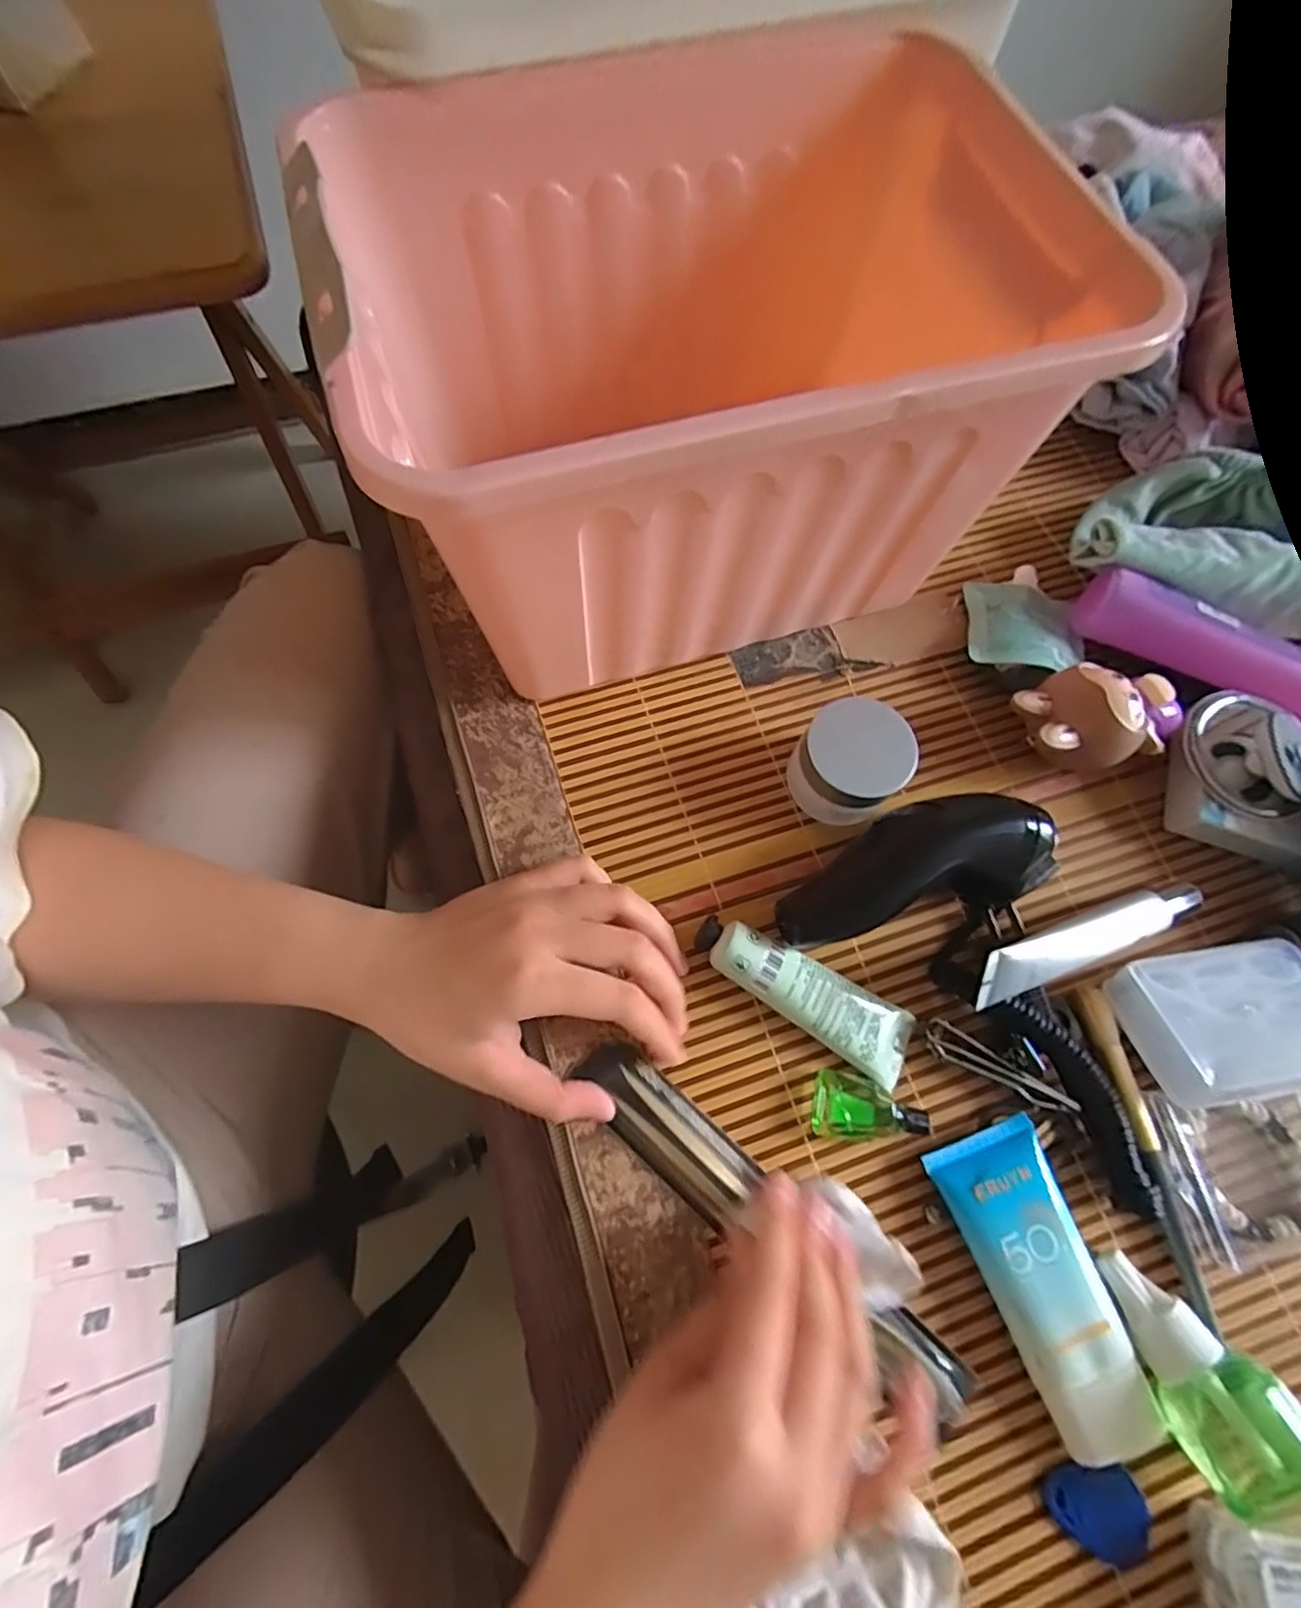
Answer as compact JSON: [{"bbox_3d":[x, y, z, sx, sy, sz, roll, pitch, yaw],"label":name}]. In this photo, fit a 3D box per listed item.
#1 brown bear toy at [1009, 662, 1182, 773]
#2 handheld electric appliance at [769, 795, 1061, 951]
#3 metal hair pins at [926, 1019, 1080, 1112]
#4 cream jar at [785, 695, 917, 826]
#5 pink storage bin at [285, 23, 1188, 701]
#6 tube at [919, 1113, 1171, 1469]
[{"bbox_3d":[0.234,-0.044,0.336,0.083,0.053,0.052,-22,72,-9],"label":"brown bear toy"},{"bbox_3d":[0.124,0.032,0.306,0.132,0.047,0.051,-14,71,-7],"label":"handheld electric appliance"},{"bbox_3d":[0.160,0.124,0.293,0.070,0.014,0.013,31,72,9],"label":"metal hair pins"},{"bbox_3d":[0.102,-0.021,0.326,0.051,0.043,0.053,1,70,-1],"label":"cream jar"},{"bbox_3d":[0.036,-0.194,0.315,0.318,0.185,0.219,-15,71,-7],"label":"pink storage bin"},{"bbox_3d":[0.164,0.198,0.265,0.047,0.018,0.112,-19,72,-8],"label":"tube"}]

